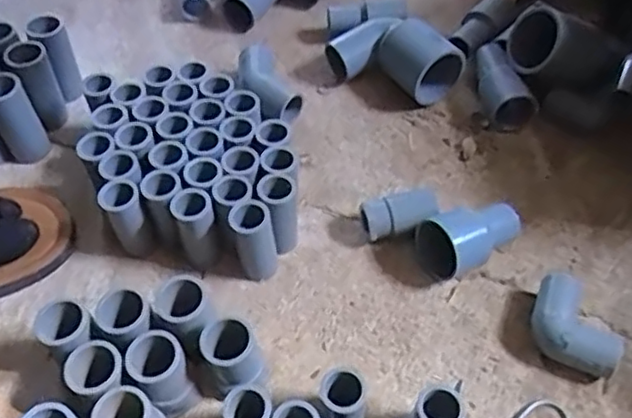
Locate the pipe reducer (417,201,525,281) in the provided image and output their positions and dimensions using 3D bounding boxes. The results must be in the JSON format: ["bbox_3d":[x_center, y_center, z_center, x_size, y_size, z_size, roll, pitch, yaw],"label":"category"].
[{"bbox_3d":[0.112,0.017,0.472,0.075,0.046,0.041,-30,59,-19],"label":"pipe reducer"}]

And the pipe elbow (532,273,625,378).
[{"bbox_3d":[0.177,0.080,0.431,0.060,0.032,0.054,25,59,18],"label":"pipe elbow"}]

